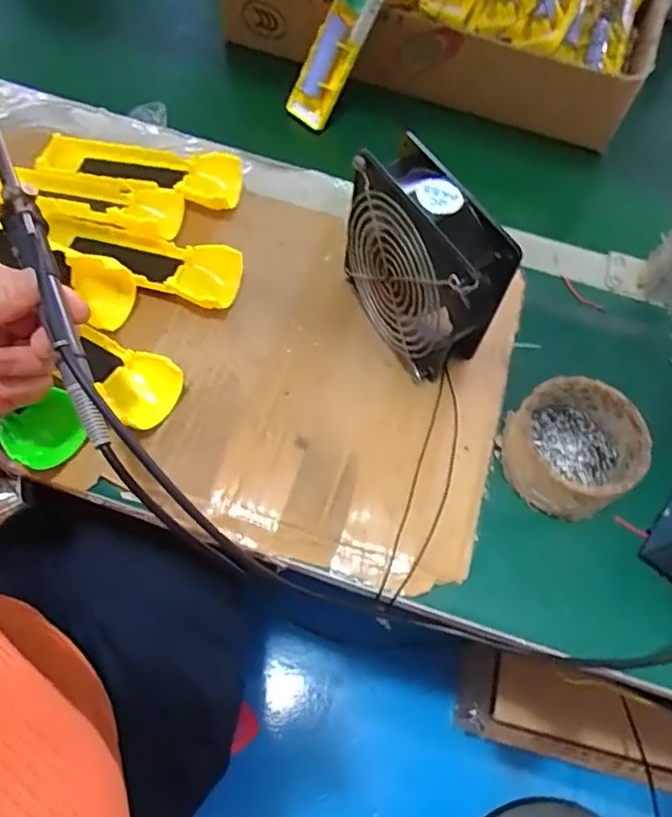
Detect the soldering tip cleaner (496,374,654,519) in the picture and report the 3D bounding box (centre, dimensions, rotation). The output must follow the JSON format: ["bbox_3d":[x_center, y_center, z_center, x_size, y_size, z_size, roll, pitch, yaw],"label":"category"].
[{"bbox_3d":[0.162,0.024,0.401,0.083,0.044,0.082,1,62,-3],"label":"soldering tip cleaner"}]

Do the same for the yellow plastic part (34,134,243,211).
[{"bbox_3d":[-0.163,-0.200,0.503,0.168,0.031,0.053,14,64,3],"label":"yellow plastic part"}]

